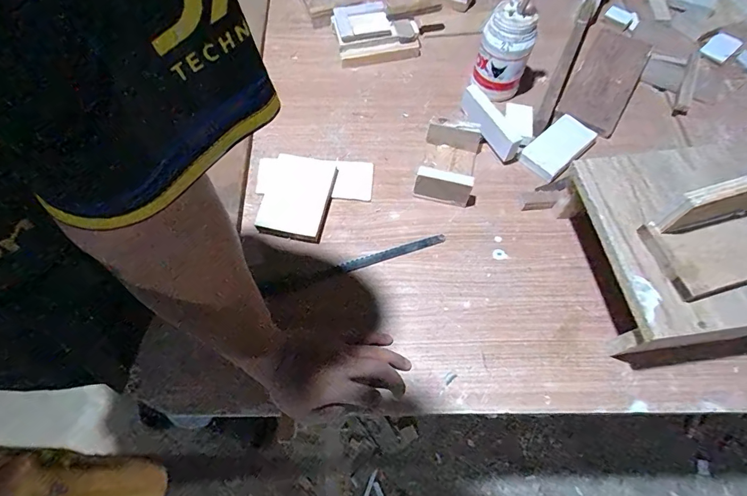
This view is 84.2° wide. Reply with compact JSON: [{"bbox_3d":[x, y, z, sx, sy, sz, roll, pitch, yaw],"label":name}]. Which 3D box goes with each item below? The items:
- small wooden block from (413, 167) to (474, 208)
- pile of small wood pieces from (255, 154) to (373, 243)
[{"bbox_3d":[0.098,-0.088,0.589,0.079,0.054,0.014,18,65,9],"label":"small wooden block"},{"bbox_3d":[-0.095,-0.073,0.604,0.172,0.020,0.132,6,64,3],"label":"pile of small wood pieces"}]

